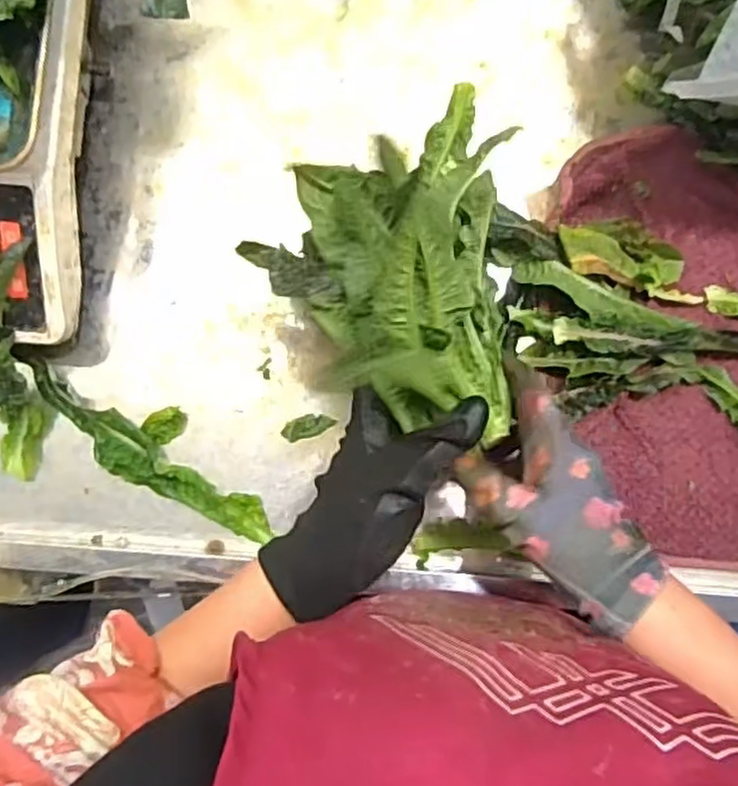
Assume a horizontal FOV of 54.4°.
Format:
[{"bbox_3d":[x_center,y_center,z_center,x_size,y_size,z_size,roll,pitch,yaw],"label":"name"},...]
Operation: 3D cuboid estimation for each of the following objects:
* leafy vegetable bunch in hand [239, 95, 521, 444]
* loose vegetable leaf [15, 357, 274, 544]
[{"bbox_3d":[0.012,-0.074,0.402,0.138,0.086,0.186,-1,88,-2],"label":"leafy vegetable bunch in hand"},{"bbox_3d":[-0.156,0.046,0.499,0.198,0.020,0.035,32,87,0],"label":"loose vegetable leaf"}]

